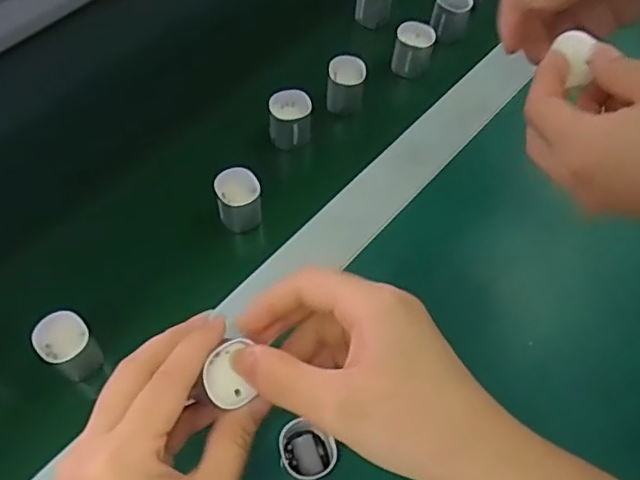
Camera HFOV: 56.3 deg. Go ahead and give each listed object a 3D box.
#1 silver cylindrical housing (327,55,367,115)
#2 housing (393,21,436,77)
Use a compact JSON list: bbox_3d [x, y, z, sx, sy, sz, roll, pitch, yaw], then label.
[{"bbox_3d":[0.019,-0.117,0.472,0.027,0.047,0.030,8,64,1],"label":"silver cylindrical housing"},{"bbox_3d":[0.076,-0.155,0.494,0.029,0.041,0.035,13,64,4],"label":"housing"}]

